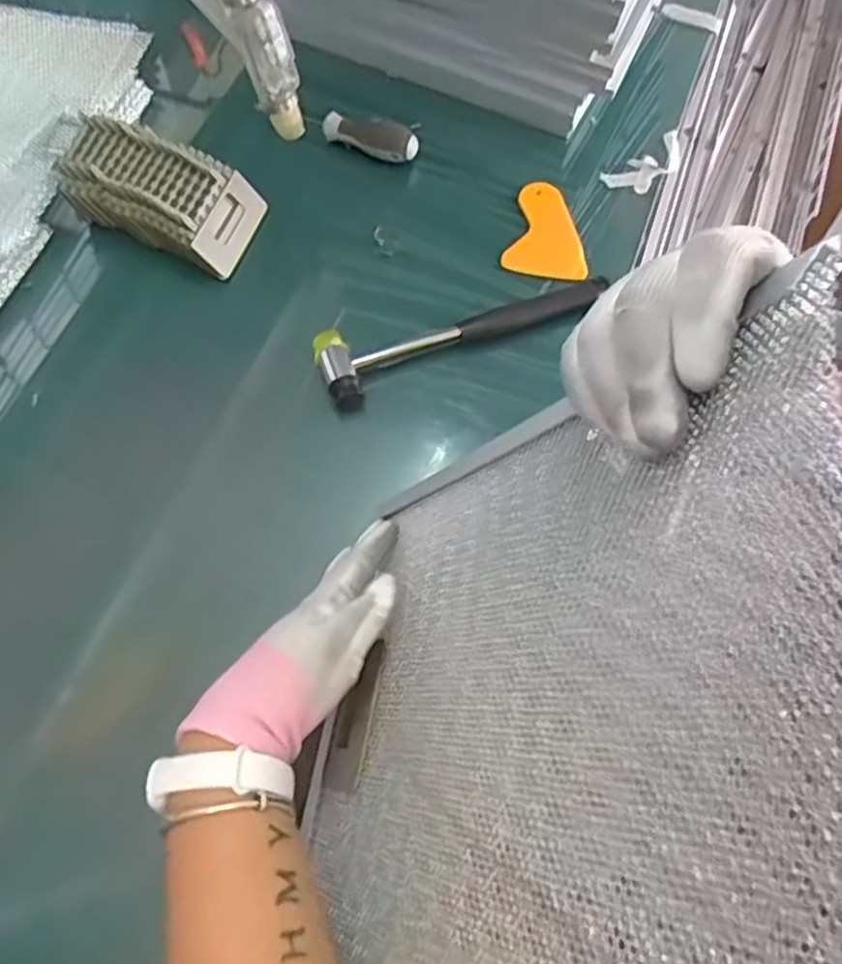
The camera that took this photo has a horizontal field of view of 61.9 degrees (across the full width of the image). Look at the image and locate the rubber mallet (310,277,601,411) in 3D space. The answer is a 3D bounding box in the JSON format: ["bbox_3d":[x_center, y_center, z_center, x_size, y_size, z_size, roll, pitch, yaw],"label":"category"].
[{"bbox_3d":[0.031,-0.126,0.560,0.234,0.030,0.060,-24,69,-10],"label":"rubber mallet"}]

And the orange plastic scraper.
[{"bbox_3d":[0.114,-0.221,0.612,0.069,0.010,0.091,12,67,5],"label":"orange plastic scraper"}]

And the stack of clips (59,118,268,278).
[{"bbox_3d":[-0.216,-0.242,0.586,0.163,0.044,0.088,25,69,10],"label":"stack of clips"}]

